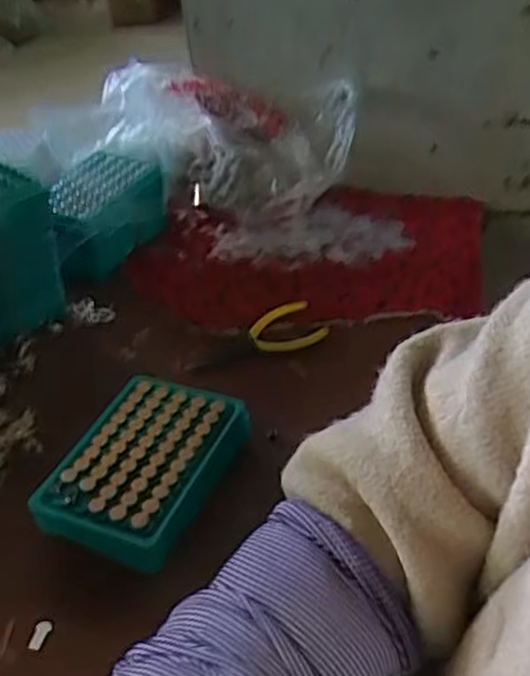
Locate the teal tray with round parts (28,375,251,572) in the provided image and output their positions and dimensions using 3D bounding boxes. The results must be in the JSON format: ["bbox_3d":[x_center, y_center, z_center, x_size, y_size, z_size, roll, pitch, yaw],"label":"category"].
[{"bbox_3d":[-0.081,0.088,0.496,0.102,0.040,0.137,14,42,23],"label":"teal tray with round parts"}]

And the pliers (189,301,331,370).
[{"bbox_3d":[-0.006,0.000,0.620,0.117,0.011,0.051,-20,40,-17],"label":"pliers"}]

